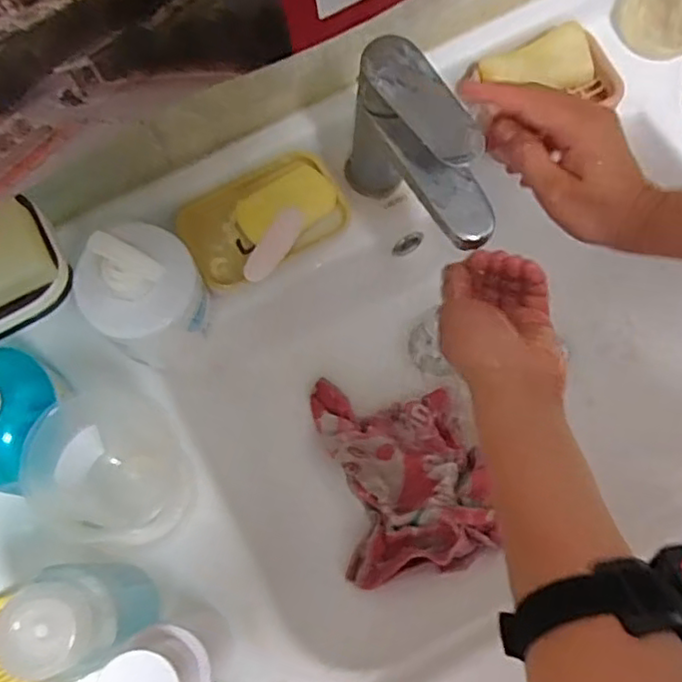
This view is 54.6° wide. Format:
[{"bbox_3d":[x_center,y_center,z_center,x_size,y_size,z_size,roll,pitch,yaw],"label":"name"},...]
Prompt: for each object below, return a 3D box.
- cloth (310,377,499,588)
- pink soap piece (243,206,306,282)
[{"bbox_3d":[0.057,0.112,0.595,0.135,0.065,0.182,-12,71,-4],"label":"cloth"},{"bbox_3d":[-0.053,-0.079,0.530,0.020,0.007,0.070,34,74,11],"label":"pink soap piece"}]

